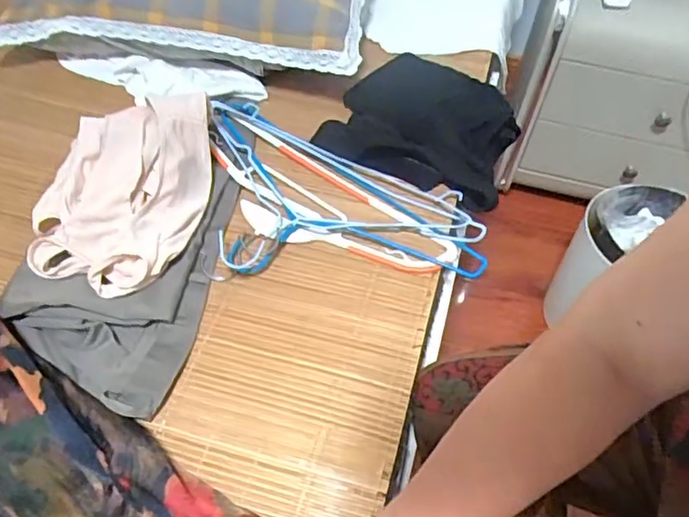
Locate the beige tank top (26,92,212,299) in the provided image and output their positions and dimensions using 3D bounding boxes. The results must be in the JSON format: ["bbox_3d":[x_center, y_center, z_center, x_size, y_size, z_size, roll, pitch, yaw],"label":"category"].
[{"bbox_3d":[-0.250,-0.088,0.660,0.173,0.060,0.256,11,53,7],"label":"beige tank top"}]

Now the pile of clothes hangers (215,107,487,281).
[{"bbox_3d":[-0.047,-0.053,0.694,0.405,0.026,0.204,31,58,21],"label":"pile of clothes hangers"}]

